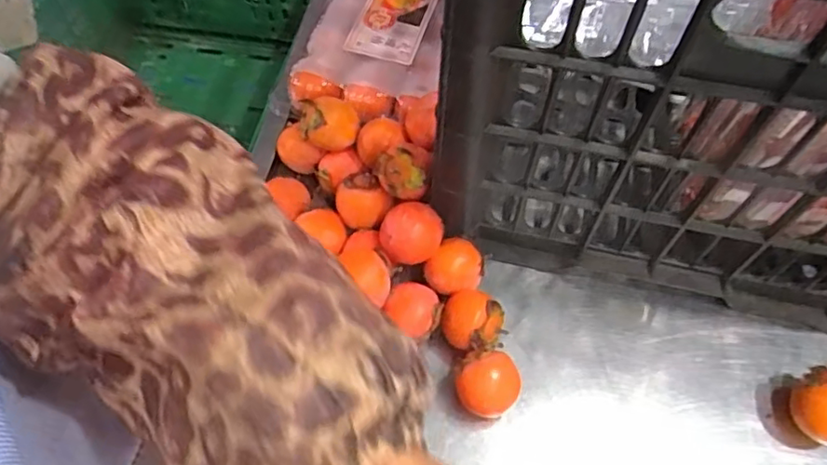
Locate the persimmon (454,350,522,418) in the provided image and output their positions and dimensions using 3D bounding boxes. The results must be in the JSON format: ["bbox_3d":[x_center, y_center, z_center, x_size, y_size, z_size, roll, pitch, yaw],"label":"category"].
[{"bbox_3d":[0.048,0.102,0.408,0.044,0.043,0.039,4,57,4],"label":"persimmon"}]

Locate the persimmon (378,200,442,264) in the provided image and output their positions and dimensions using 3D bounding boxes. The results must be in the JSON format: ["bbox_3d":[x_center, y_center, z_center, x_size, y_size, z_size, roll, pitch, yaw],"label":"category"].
[{"bbox_3d":[-0.001,0.002,0.429,0.042,0.030,0.040,-1,57,2],"label":"persimmon"}]

